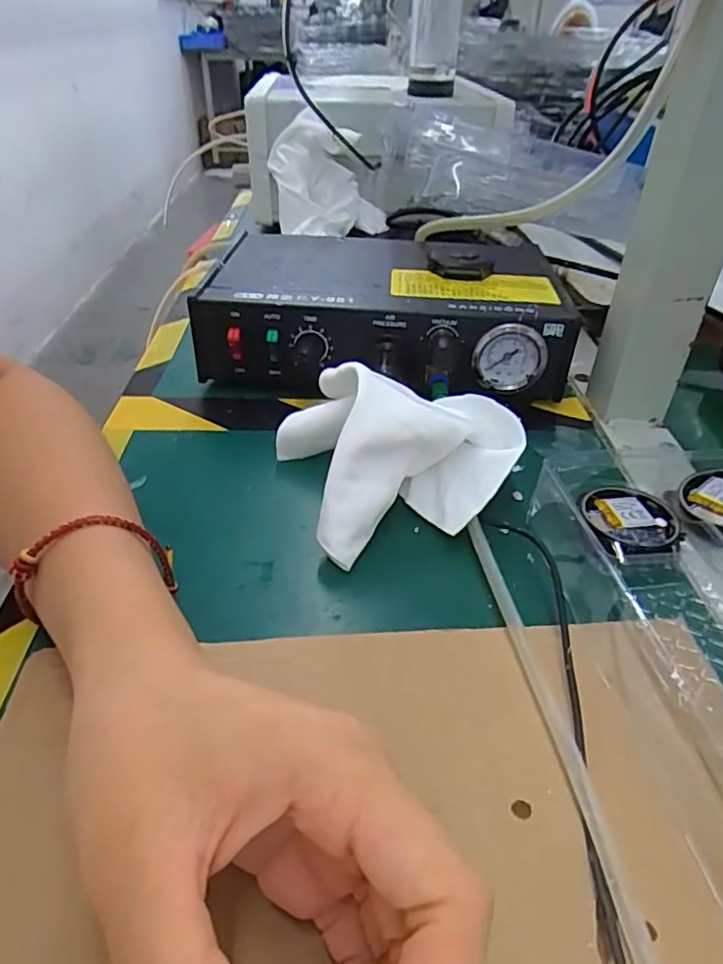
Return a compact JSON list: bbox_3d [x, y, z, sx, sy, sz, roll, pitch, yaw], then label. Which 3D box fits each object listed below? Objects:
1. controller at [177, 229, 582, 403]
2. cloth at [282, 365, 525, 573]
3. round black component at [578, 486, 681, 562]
[{"bbox_3d":[0.019,-0.122,0.423,0.234,0.069,0.173,5,38,5],"label":"controller"},{"bbox_3d":[0.020,-0.025,0.303,0.113,0.065,0.108,-9,39,-13],"label":"cloth"},{"bbox_3d":[0.131,0.018,0.293,0.044,0.009,0.045,1,38,-1],"label":"round black component"}]

